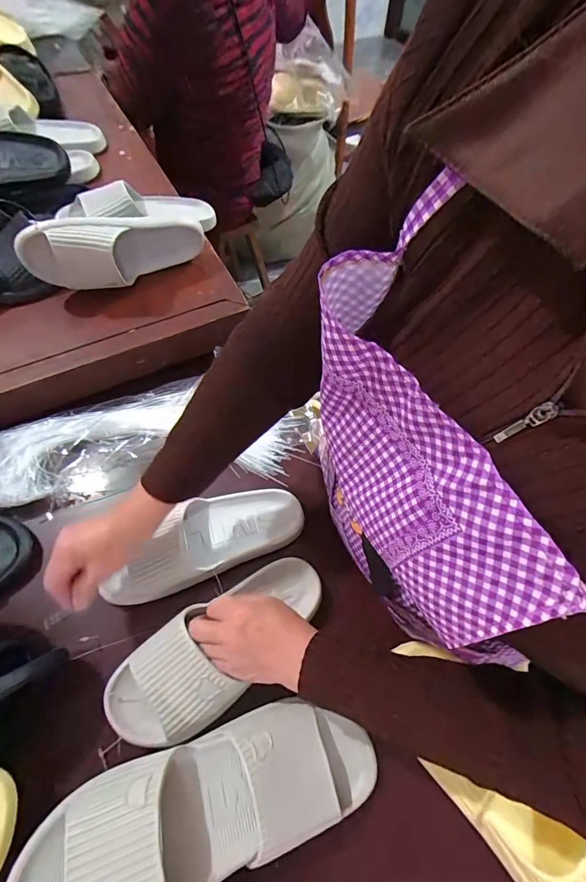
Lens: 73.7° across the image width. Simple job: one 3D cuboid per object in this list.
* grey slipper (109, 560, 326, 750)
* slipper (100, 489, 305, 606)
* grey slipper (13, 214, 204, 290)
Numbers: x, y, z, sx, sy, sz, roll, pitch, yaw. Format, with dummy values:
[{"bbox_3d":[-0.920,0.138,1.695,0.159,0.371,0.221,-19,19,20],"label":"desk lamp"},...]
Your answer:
[{"bbox_3d":[-0.078,0.219,0.428,0.252,0.054,0.104,-32,66,-22],"label":"grey slipper"},{"bbox_3d":[-0.112,0.117,0.484,0.247,0.056,0.101,-22,63,-19],"label":"slipper"},{"bbox_3d":[-0.251,-0.277,0.579,0.251,0.108,0.063,-25,64,-15],"label":"grey slipper"}]

